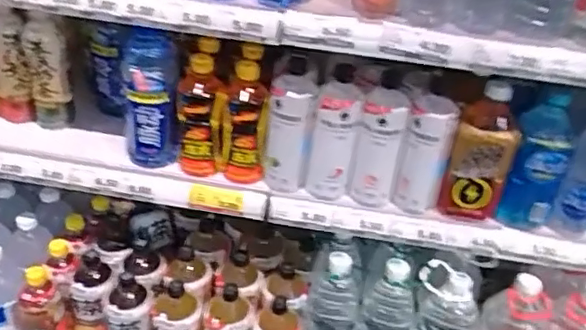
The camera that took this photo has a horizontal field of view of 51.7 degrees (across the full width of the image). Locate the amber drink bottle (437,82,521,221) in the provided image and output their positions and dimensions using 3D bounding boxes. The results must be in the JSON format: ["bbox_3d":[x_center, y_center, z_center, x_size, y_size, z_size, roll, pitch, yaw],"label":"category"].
[{"bbox_3d":[0.280,-0.014,0.892,0.080,0.203,0.065,19,35,19],"label":"amber drink bottle"}]

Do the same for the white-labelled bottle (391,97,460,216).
[{"bbox_3d":[0.199,-0.011,0.910,0.064,0.171,0.069,17,34,15],"label":"white-labelled bottle"}]

